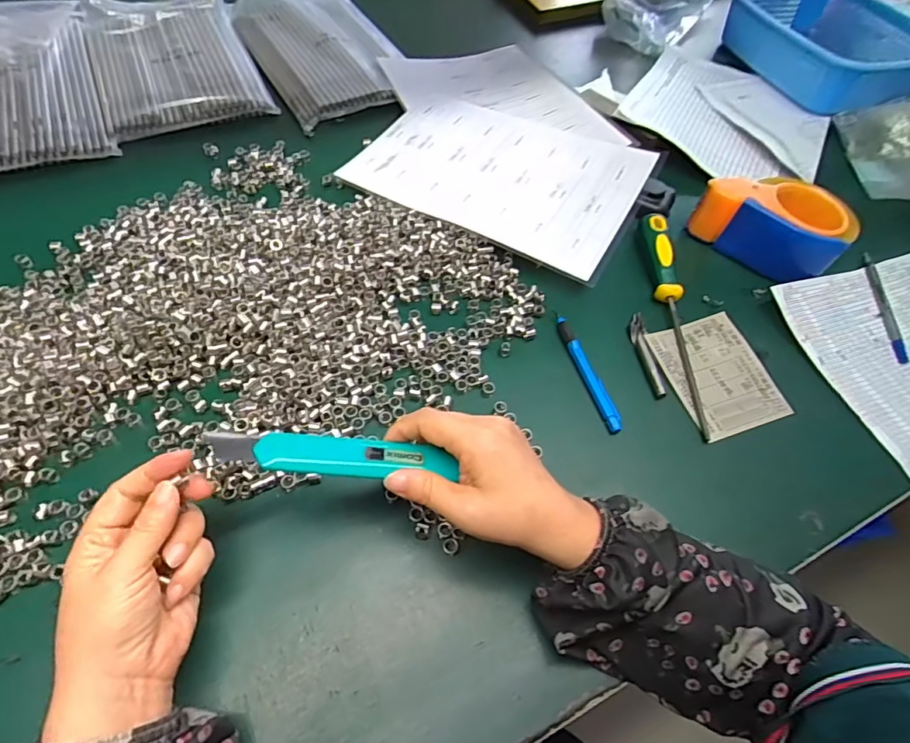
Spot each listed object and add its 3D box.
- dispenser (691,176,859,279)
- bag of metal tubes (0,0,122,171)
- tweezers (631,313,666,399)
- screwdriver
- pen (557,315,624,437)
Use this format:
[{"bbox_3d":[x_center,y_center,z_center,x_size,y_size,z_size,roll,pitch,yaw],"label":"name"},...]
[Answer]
[{"bbox_3d":[0.325,-0.154,0.515,0.132,0.061,0.086,39,64,19],"label":"dispenser"},{"bbox_3d":[-0.533,-0.339,0.585,0.210,0.030,0.330,-21,62,-16],"label":"bag of metal tubes"},{"bbox_3d":[0.171,-0.015,0.451,0.012,0.009,0.085,-3,58,-6],"label":"tweezers"},{"bbox_3d":[0.206,-0.056,0.464,0.022,0.023,0.239,-1,58,-4],"label":"screwdriver"},{"bbox_3d":[0.114,-0.001,0.433,0.010,0.014,0.118,-13,60,-11],"label":"pen"}]

